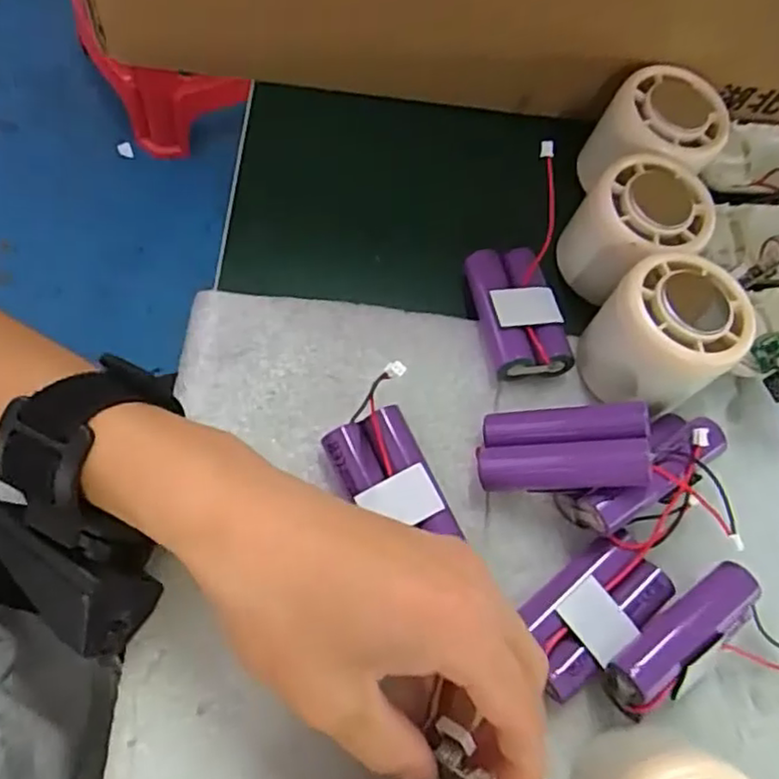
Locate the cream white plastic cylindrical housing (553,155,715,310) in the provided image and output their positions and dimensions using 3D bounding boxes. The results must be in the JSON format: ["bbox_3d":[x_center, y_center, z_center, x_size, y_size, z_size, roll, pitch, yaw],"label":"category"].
[{"bbox_3d":[0.116,-0.075,0.325,0.062,0.049,0.056,-42,77,-19],"label":"cream white plastic cylindrical housing"}]

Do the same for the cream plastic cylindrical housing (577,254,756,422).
[{"bbox_3d":[0.117,-0.020,0.301,0.063,0.062,0.056,-37,75,-18],"label":"cream plastic cylindrical housing"}]

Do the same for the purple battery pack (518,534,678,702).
[{"bbox_3d":[0.080,0.087,0.270,0.064,0.017,0.035,-35,78,-19],"label":"purple battery pack"}]

